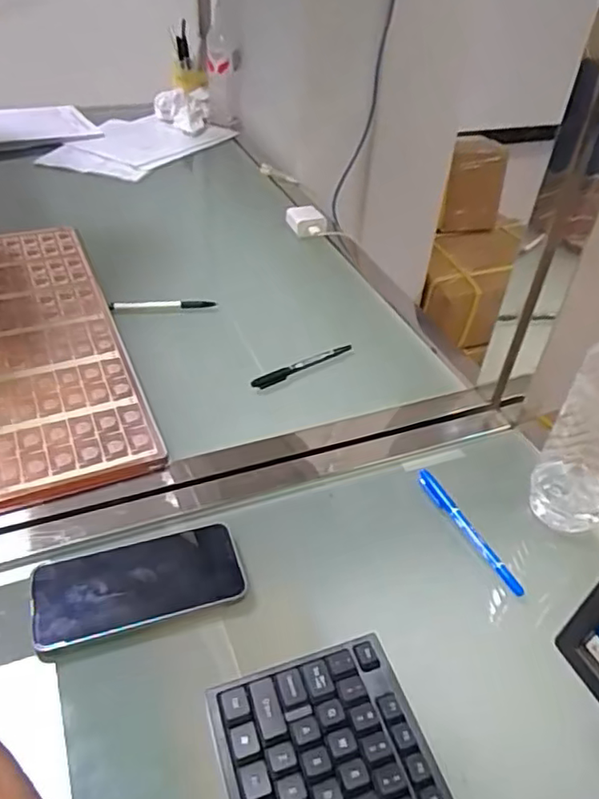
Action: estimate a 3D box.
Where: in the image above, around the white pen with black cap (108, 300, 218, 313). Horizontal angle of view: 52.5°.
[{"bbox_3d":[-0.176,-0.120,0.783,0.131,0.011,0.011,-4,41,-10],"label":"white pen with black cap"}]

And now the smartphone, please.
[{"bbox_3d":[-0.125,0.145,0.479,0.158,0.013,0.075,-9,42,-15],"label":"smartphone"}]

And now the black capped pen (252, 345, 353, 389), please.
[{"bbox_3d":[0.004,-0.039,0.705,0.136,0.016,0.015,-25,48,-29],"label":"black capped pen"}]

